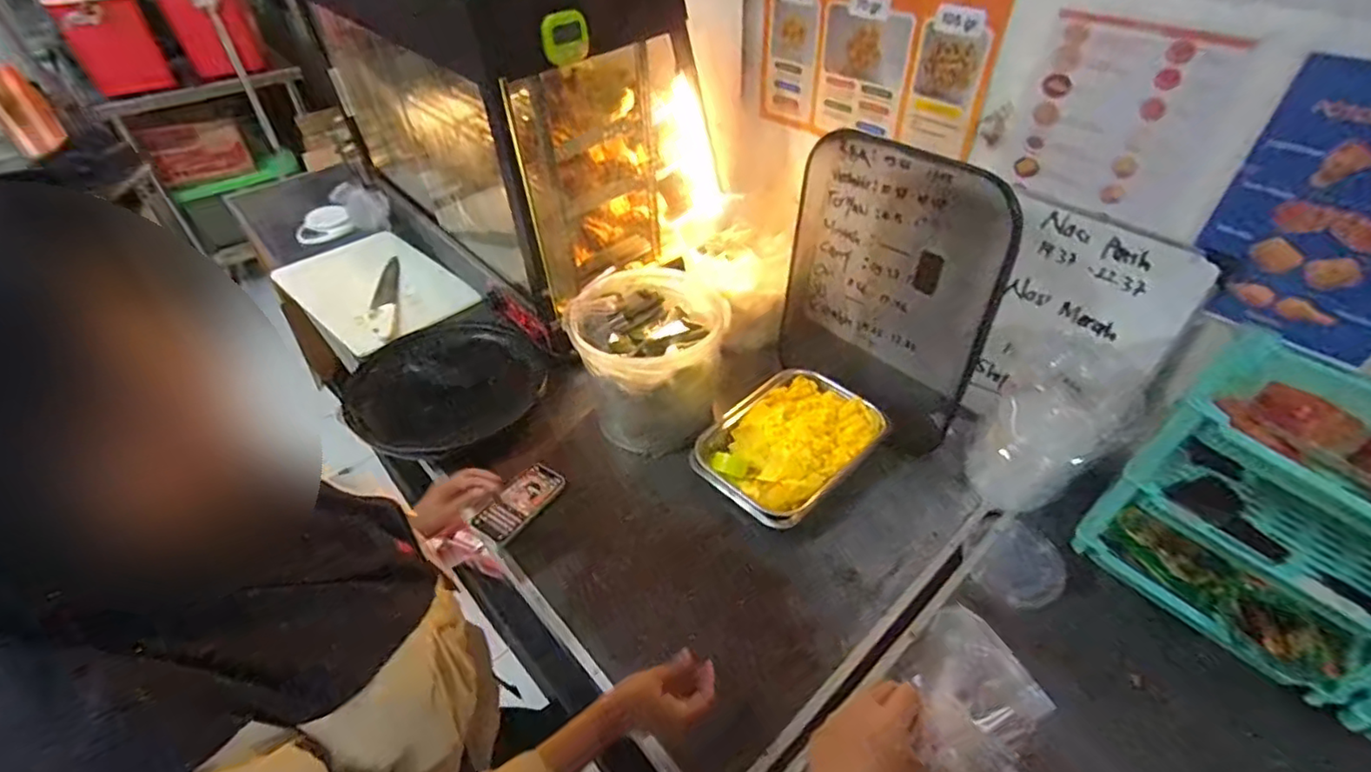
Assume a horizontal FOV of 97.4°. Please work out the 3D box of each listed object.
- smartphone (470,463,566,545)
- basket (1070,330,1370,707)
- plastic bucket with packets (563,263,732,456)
[{"bbox_3d":[-0.261,0.179,0.948,0.079,0.011,0.148,23,49,23],"label":"smartphone"},{"bbox_3d":[0.708,0.153,0.698,0.196,0.300,0.307,-32,52,-28],"label":"basket"},{"bbox_3d":[-0.052,-0.048,1.015,0.245,0.197,0.231,0,44,0],"label":"plastic bucket with packets"}]

